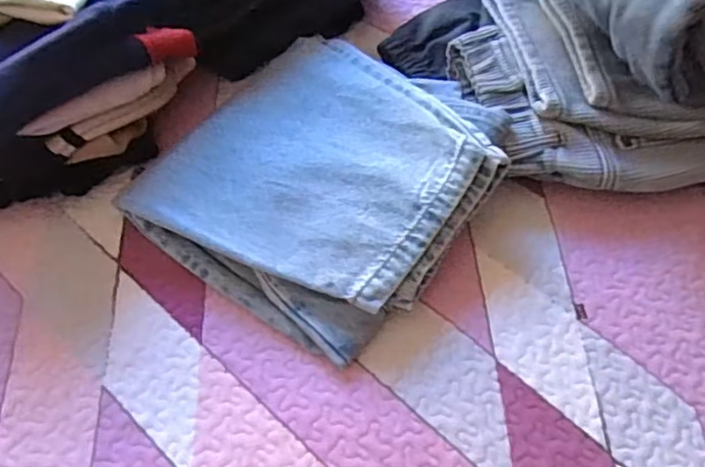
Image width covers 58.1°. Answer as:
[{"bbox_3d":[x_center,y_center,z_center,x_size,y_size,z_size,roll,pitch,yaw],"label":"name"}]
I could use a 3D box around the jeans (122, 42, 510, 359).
[{"bbox_3d":[-0.022,-0.051,0.531,0.247,0.071,0.249,31,62,18],"label":"jeans"}]

